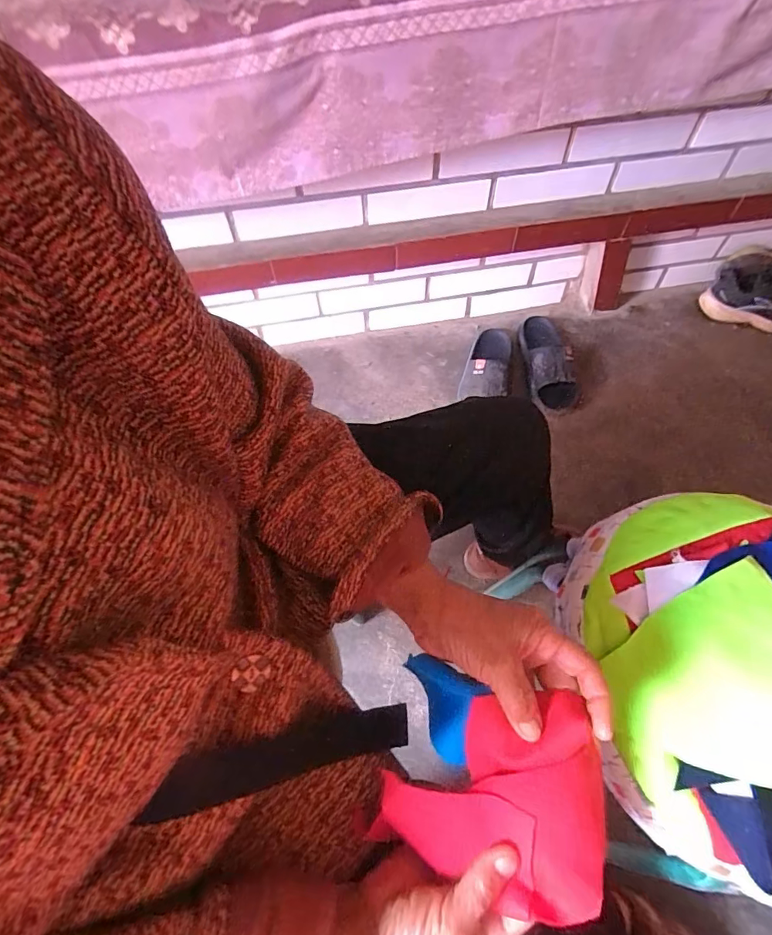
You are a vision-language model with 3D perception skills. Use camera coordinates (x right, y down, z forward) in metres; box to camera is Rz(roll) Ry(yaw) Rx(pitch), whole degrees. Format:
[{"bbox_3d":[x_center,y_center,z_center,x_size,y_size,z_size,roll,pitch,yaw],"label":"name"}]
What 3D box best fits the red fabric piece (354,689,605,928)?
[{"bbox_3d":[0.067,0.210,0.306,0.141,0.076,0.118,14,62,10],"label":"red fabric piece"}]

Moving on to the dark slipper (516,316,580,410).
[{"bbox_3d":[0.350,-0.243,1.007,0.099,0.063,0.257,-4,61,0],"label":"dark slipper"}]

